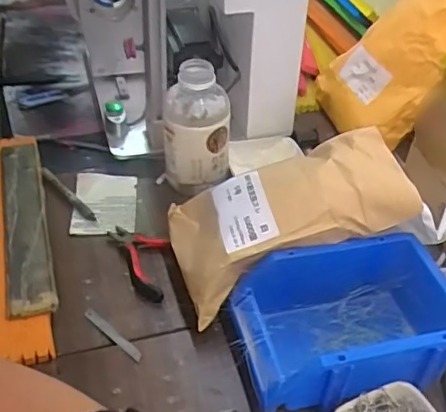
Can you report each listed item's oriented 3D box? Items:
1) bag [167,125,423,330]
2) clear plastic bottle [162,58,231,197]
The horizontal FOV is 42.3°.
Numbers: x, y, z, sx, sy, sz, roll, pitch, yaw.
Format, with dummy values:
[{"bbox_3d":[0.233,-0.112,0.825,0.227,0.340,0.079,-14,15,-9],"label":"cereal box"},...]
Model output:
[{"bbox_3d":[0.056,0.008,0.546,0.231,0.061,0.132,-23,42,9],"label":"bag"},{"bbox_3d":[-0.031,-0.084,0.659,0.076,0.140,0.067,-2,41,-5],"label":"clear plastic bottle"}]

